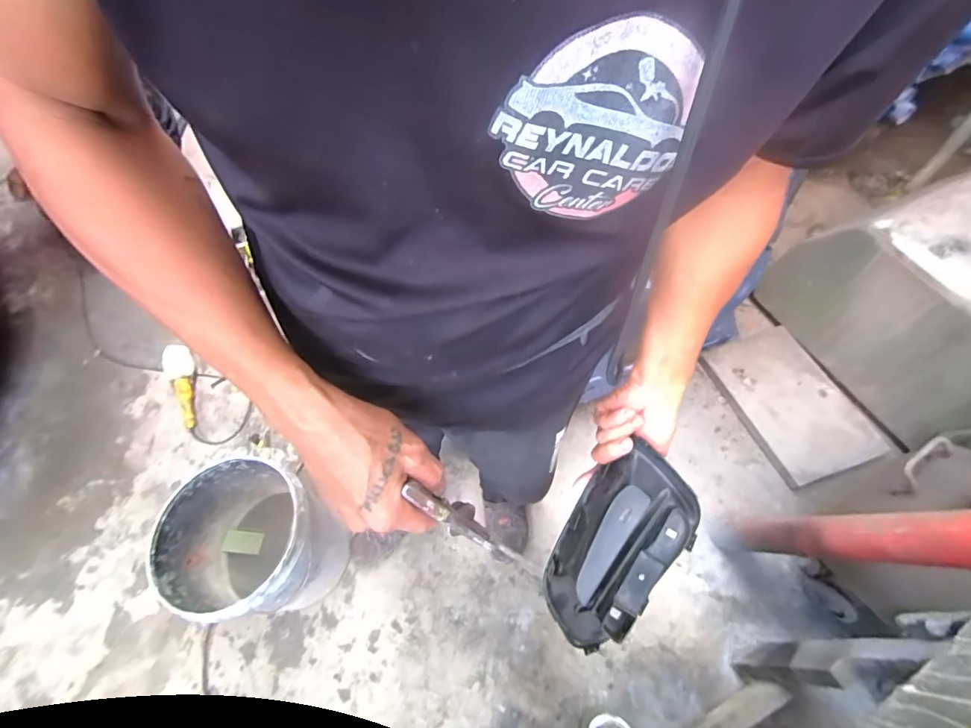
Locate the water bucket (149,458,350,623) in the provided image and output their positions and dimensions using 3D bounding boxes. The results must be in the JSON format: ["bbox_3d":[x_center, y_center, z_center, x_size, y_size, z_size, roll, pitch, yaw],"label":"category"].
[{"bbox_3d":[-0.507,0.410,1.013,0.294,0.294,0.296,-2,60,3],"label":"water bucket"}]

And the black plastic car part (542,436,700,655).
[{"bbox_3d":[0.149,0.239,0.529,0.122,0.073,0.286,26,109,15],"label":"black plastic car part"}]

